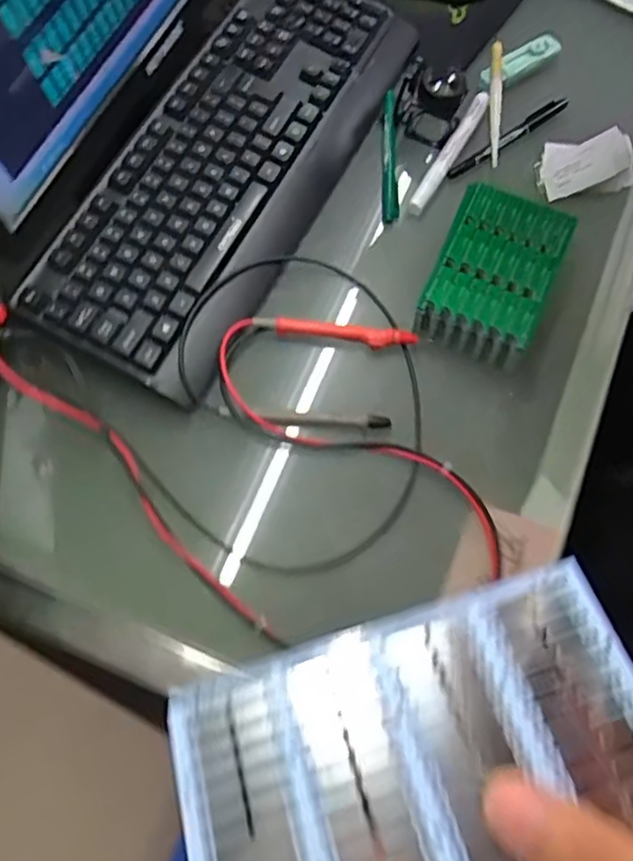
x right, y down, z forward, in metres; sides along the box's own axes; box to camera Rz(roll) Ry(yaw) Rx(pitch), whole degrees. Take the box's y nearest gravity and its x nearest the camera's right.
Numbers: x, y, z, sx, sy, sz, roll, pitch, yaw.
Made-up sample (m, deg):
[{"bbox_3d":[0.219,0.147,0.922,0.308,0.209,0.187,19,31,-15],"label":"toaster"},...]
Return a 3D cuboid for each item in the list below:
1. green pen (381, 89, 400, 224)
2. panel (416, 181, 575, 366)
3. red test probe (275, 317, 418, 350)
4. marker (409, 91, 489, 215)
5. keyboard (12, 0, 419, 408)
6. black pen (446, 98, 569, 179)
[{"bbox_3d":[0.064,-0.243,0.564,0.014,0.018,0.131,0,70,0],"label":"green pen"},{"bbox_3d":[0.141,-0.125,0.511,0.089,0.036,0.128,22,72,8],"label":"panel"},{"bbox_3d":[0.023,-0.077,0.507,0.110,0.012,0.014,6,70,2],"label":"red test probe"},{"bbox_3d":[0.118,-0.245,0.566,0.014,0.014,0.135,29,73,10],"label":"marker"},{"bbox_3d":[-0.066,-0.230,0.544,0.153,0.045,0.415,26,72,9],"label":"keyboard"},{"bbox_3d":[0.172,-0.261,0.577,0.137,0.008,0.015,-36,74,-12],"label":"black pen"}]

